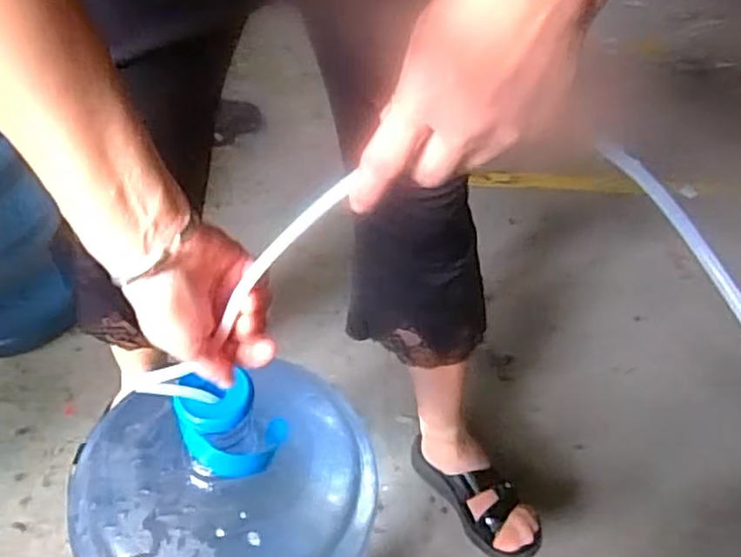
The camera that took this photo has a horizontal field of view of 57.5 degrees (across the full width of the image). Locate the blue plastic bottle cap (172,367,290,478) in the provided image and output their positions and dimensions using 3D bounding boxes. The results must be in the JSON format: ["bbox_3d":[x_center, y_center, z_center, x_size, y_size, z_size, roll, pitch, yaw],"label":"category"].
[{"bbox_3d":[-0.103,0.108,0.503,0.077,0.056,0.061,-8,53,-12],"label":"blue plastic bottle cap"}]

